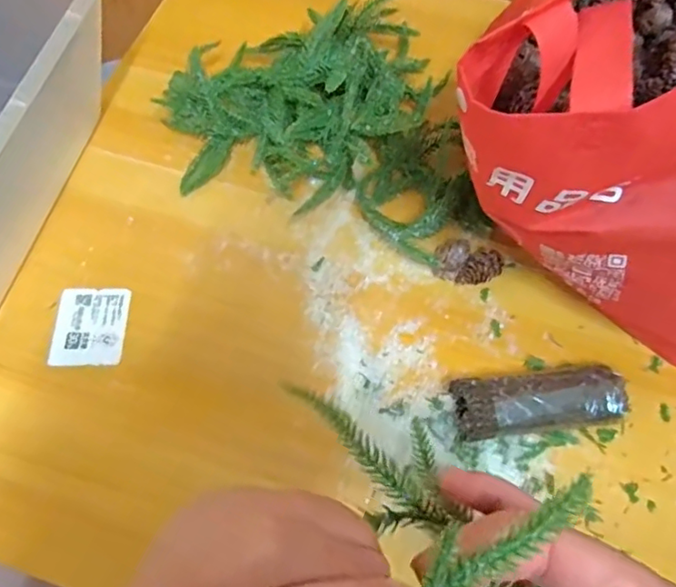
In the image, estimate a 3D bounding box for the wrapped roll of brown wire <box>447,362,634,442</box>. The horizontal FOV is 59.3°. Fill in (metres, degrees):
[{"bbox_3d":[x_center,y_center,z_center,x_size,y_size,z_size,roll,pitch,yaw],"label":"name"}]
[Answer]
[{"bbox_3d":[0.130,0.069,0.381,0.108,0.025,0.040,-7,62,-6],"label":"wrapped roll of brown wire"}]

